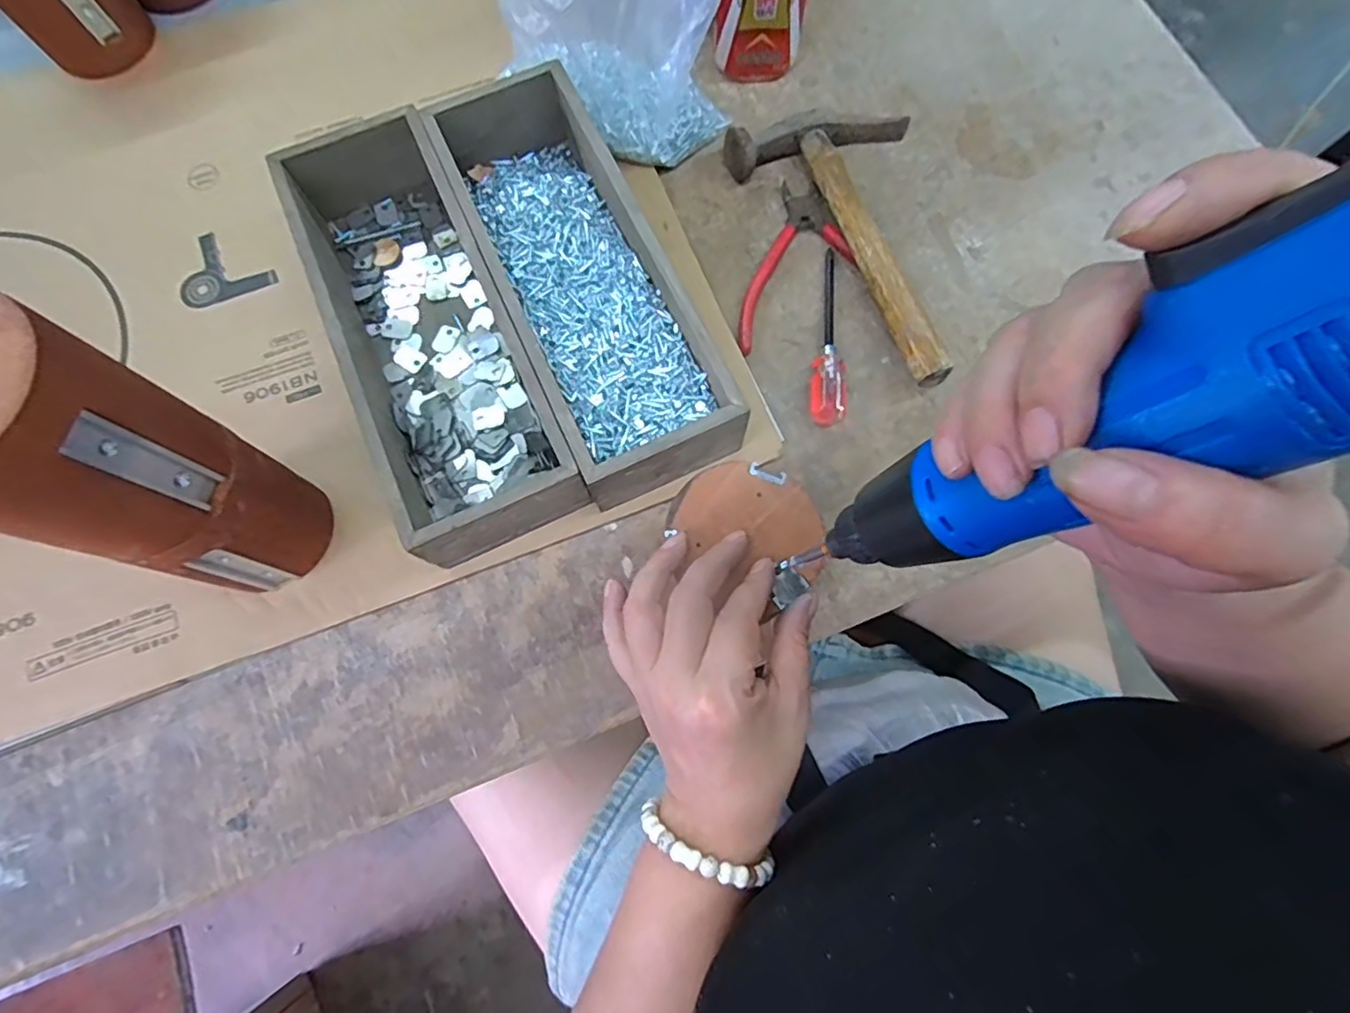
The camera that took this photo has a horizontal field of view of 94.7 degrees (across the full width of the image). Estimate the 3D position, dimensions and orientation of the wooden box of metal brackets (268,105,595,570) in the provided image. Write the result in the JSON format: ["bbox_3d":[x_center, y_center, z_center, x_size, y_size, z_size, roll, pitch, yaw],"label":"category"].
[{"bbox_3d":[-0.156,-0.110,0.400,0.099,0.073,0.285,-24,75,-8],"label":"wooden box of metal brackets"}]

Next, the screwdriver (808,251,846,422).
[{"bbox_3d":[0.105,-0.121,0.431,0.023,0.019,0.135,4,73,0],"label":"screwdriver"}]

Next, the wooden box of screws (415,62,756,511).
[{"bbox_3d":[-0.063,-0.145,0.405,0.100,0.072,0.289,-25,75,-8],"label":"wooden box of screws"}]

